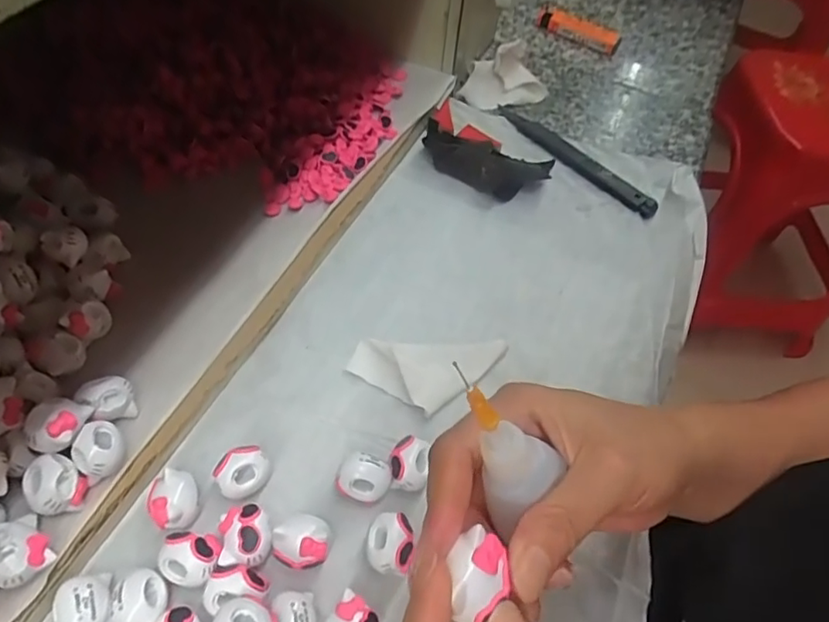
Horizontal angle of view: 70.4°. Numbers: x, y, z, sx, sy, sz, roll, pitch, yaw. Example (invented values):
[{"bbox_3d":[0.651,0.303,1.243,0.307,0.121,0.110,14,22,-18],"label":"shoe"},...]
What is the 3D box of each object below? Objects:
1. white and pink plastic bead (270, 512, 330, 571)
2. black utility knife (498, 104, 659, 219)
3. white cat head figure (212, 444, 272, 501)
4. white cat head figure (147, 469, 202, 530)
[{"bbox_3d":[-0.050,0.104,0.264,0.023,0.019,0.022,3,54,-4],"label":"white and pink plastic bead"},{"bbox_3d":[0.117,-0.113,0.438,0.143,0.006,0.022,39,60,21],"label":"black utility knife"},{"bbox_3d":[-0.081,0.077,0.279,0.021,0.019,0.024,33,58,17],"label":"white cat head figure"},{"bbox_3d":[-0.108,0.087,0.268,0.020,0.018,0.024,-5,55,-10],"label":"white cat head figure"}]

